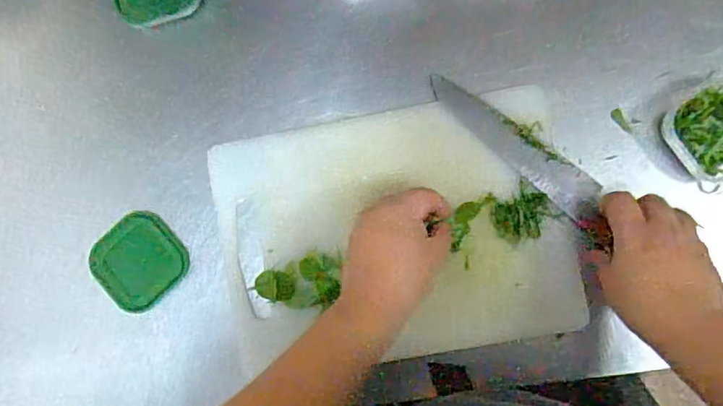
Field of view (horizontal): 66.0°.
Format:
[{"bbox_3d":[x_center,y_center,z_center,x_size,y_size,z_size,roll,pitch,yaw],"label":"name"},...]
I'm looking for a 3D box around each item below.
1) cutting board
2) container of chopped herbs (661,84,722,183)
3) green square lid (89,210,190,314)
[{"bbox_3d":[0.044,0.026,0.556,0.321,0.015,0.246,-11,85,3],"label":"cutting board"},{"bbox_3d":[0.338,-0.069,0.521,0.097,0.033,0.082,-33,84,1],"label":"container of chopped herbs"},{"bbox_3d":[-0.229,0.061,0.575,0.084,0.019,0.087,44,90,6],"label":"green square lid"}]

